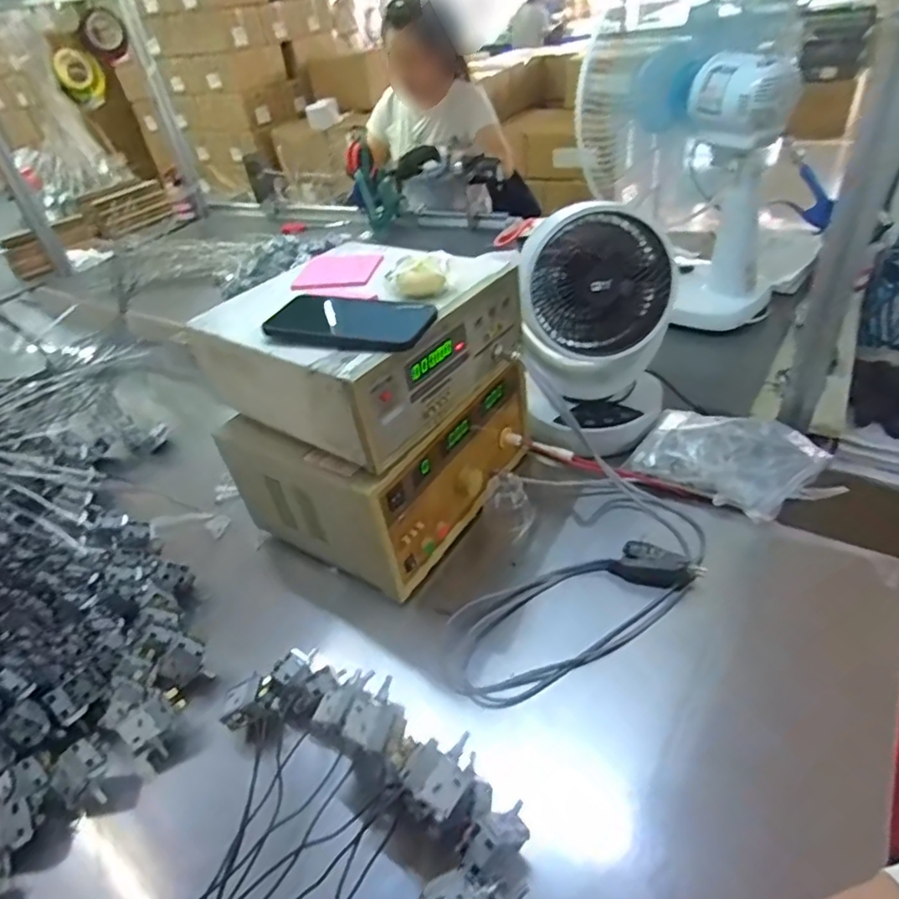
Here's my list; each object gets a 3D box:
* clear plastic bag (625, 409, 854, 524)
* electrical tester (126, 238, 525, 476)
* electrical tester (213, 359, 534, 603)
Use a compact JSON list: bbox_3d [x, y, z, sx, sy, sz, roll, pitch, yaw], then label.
[{"bbox_3d":[0.360,0.019,0.744,0.221,0.065,0.137,24,50,32],"label":"clear plastic bag"},{"bbox_3d":[-0.099,-0.135,0.678,0.264,0.112,0.276,23,49,31],"label":"electrical tester"},{"bbox_3d":[-0.076,-0.013,0.761,0.256,0.171,0.311,19,47,28],"label":"electrical tester"}]

